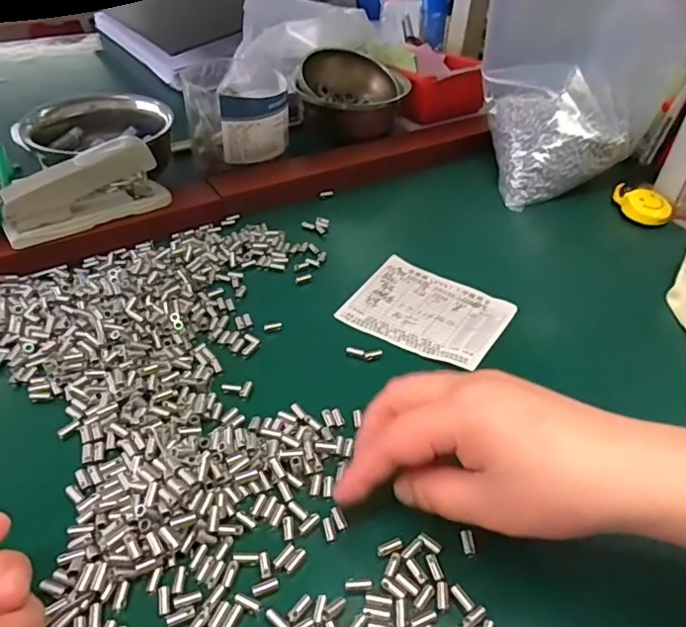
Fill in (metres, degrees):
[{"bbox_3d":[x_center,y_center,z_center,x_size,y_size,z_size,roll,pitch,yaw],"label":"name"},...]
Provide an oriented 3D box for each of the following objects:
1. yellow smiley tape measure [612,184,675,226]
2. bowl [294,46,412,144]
[{"bbox_3d":[0.286,-0.105,0.529,0.055,0.017,0.041,25,46,23],"label":"yellow smiley tape measure"},{"bbox_3d":[0.011,-0.252,0.618,0.116,0.063,0.123,0,48,0],"label":"bowl"}]

